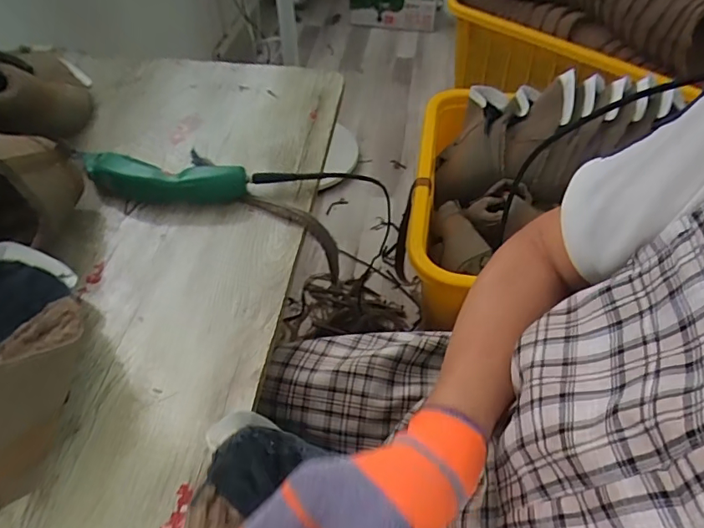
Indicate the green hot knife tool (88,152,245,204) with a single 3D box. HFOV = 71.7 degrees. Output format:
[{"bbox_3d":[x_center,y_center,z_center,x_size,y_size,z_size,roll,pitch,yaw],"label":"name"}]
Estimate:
[{"bbox_3d":[-0.244,-0.105,0.612,0.223,0.040,0.044,6,50,8],"label":"green hot knife tool"}]

